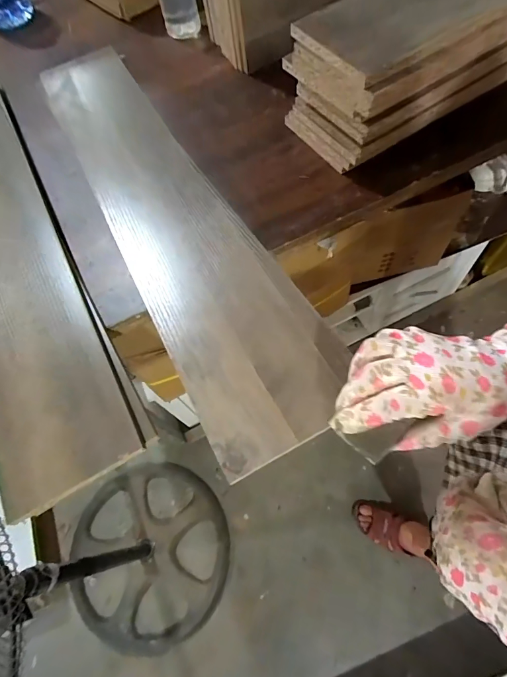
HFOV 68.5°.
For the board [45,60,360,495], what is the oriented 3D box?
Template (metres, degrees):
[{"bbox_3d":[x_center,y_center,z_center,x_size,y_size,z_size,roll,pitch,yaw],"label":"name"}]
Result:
[{"bbox_3d":[-0.129,-0.176,0.486,0.161,0.018,0.699,-29,65,-11],"label":"board"}]

